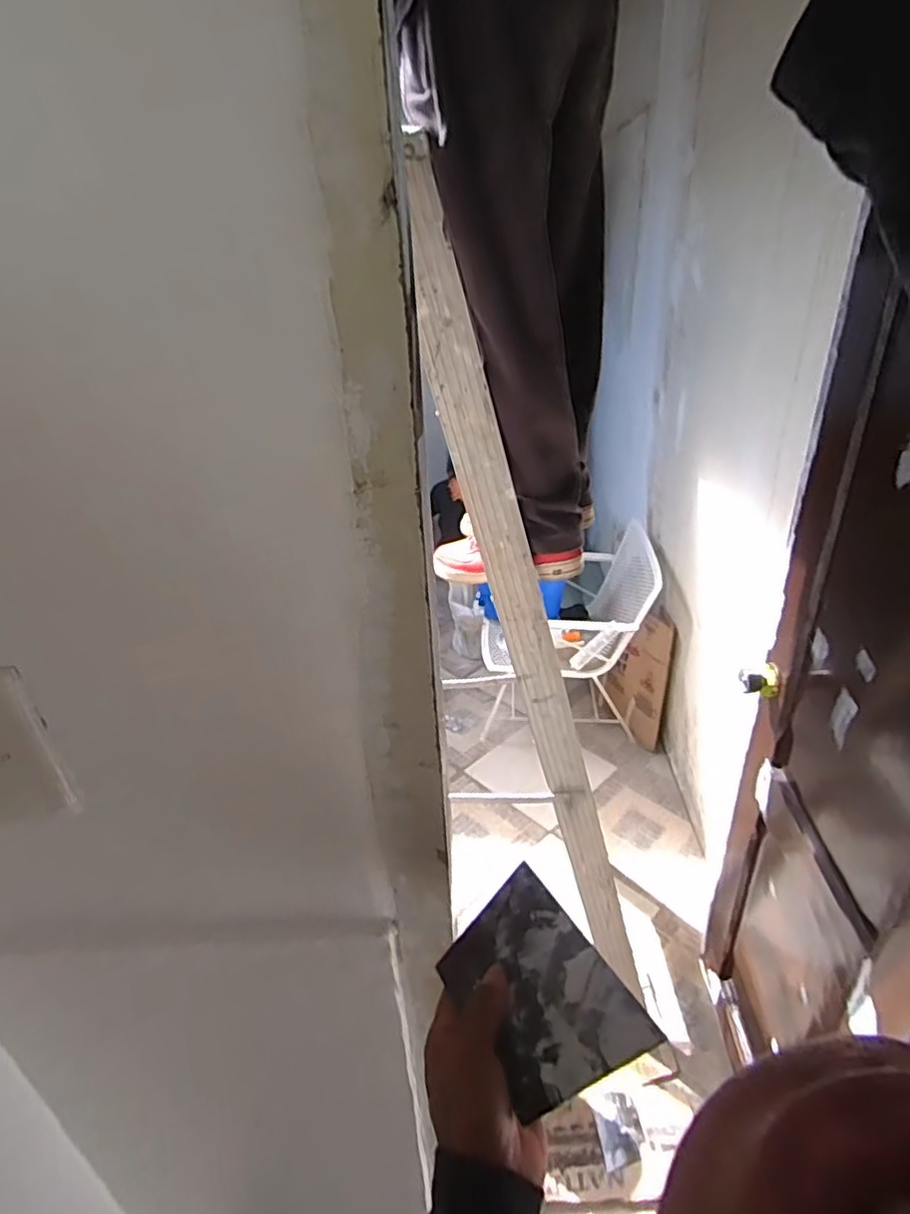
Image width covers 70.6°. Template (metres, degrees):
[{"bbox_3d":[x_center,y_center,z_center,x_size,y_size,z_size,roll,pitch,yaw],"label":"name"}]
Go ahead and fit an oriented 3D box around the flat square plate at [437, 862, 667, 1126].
[{"bbox_3d":[0.055,0.259,0.438,0.094,0.010,0.139,-38,37,-11],"label":"flat square plate"}]

